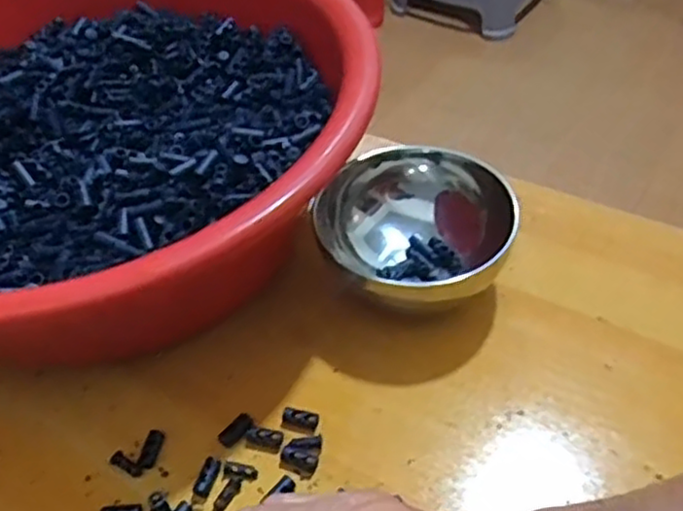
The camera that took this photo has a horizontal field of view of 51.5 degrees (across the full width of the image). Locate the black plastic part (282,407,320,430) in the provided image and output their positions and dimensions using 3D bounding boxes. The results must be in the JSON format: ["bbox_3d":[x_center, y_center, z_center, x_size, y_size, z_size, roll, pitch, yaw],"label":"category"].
[{"bbox_3d":[-0.021,0.083,0.362,0.019,0.005,0.008,8,48,11],"label":"black plastic part"}]

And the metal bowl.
[{"bbox_3d":[0.041,-0.009,0.403,0.099,0.066,0.101,-2,47,2],"label":"metal bowl"}]

